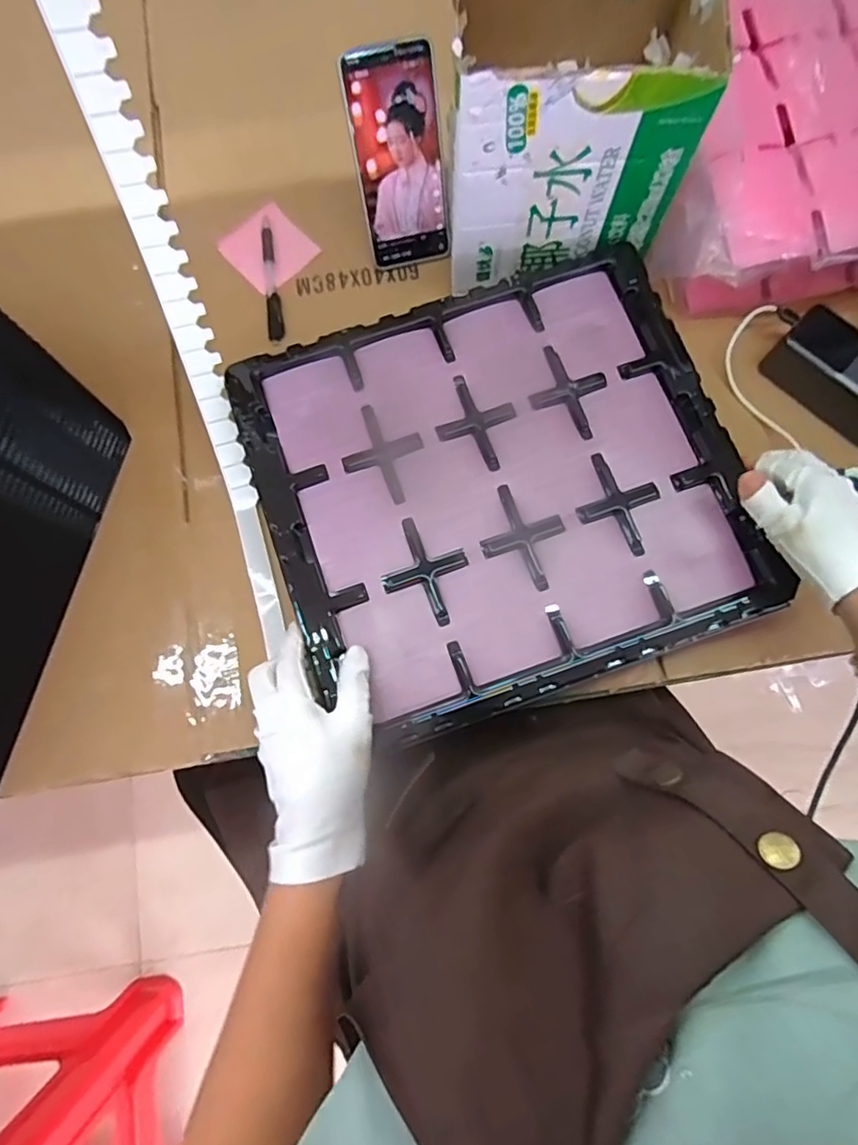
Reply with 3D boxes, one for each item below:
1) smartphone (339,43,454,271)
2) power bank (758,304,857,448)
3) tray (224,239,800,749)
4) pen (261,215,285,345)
[{"bbox_3d":[-0.025,-0.363,0.526,0.078,0.165,0.007,-15,49,-2],"label":"smartphone"},{"bbox_3d":[0.378,-0.176,0.529,0.056,0.052,0.129,-44,81,-8],"label":"power bank"},{"bbox_3d":[0.056,-0.074,0.474,0.364,0.018,0.333,-20,79,-3],"label":"tray"},{"bbox_3d":[-0.157,-0.290,0.584,0.015,0.008,0.138,-8,79,-1],"label":"pen"}]

